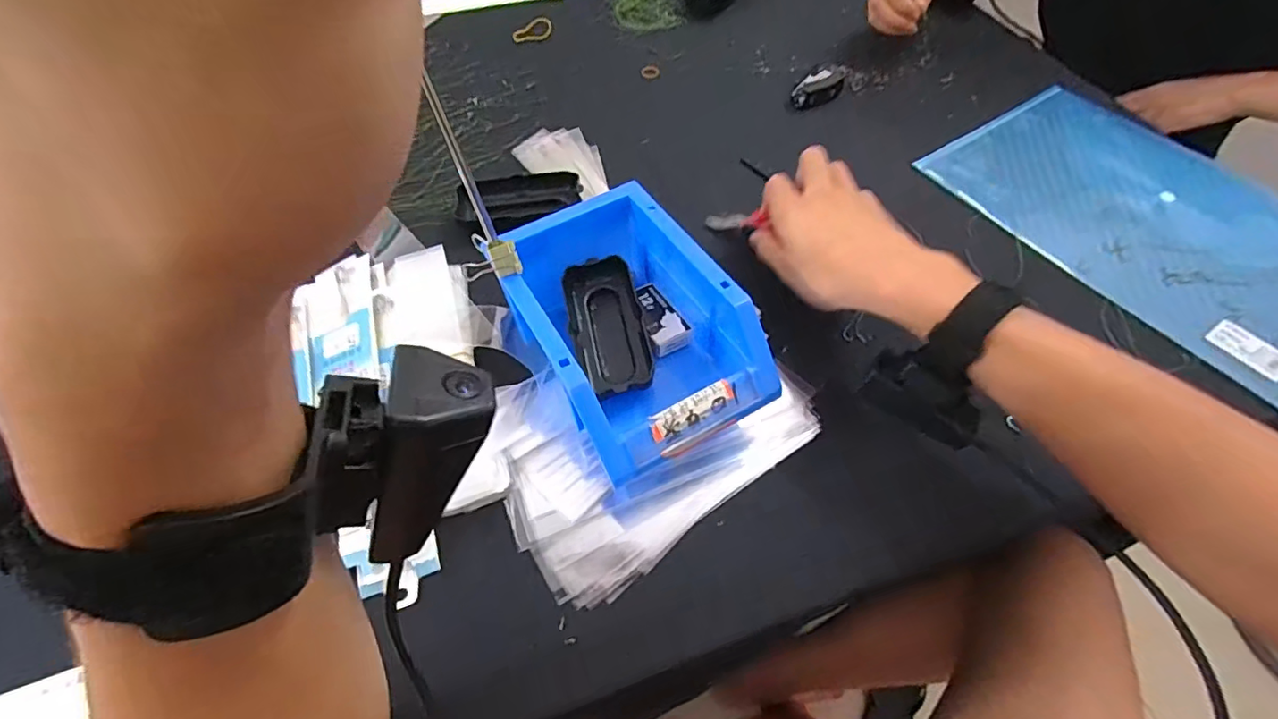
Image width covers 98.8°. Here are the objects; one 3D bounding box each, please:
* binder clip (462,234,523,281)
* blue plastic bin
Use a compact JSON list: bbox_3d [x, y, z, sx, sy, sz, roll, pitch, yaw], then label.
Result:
[{"bbox_3d":[-0.094,-0.064,0.345,0.035,0.030,0.012,-14,58,-7],"label":"binder clip"},{"bbox_3d":[-0.013,-0.025,0.385,0.124,0.088,0.205,-26,60,-17],"label":"blue plastic bin"}]

